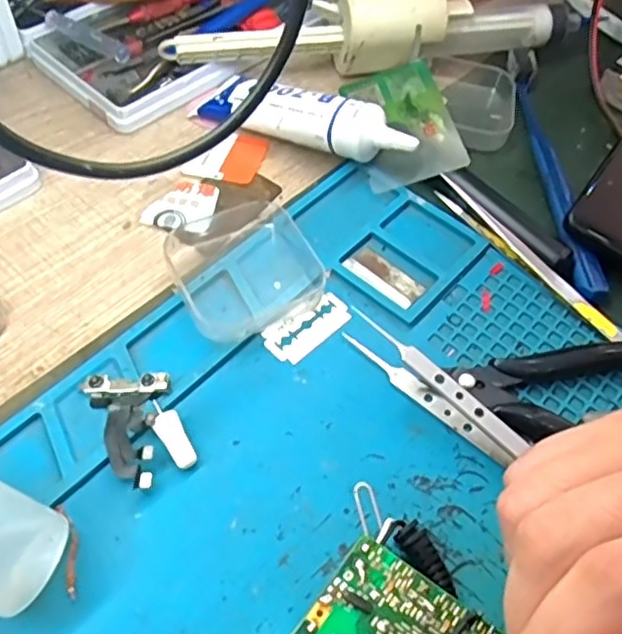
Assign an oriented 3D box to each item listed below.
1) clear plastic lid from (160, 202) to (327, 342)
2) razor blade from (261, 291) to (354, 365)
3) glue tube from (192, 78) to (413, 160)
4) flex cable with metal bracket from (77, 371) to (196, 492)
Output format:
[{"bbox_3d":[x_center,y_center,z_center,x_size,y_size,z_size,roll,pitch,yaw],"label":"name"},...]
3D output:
[{"bbox_3d":[-0.032,-0.026,0.315,0.066,0.008,0.078,-23,61,-20],"label":"clear plastic lid"},{"bbox_3d":[-0.001,0.004,0.301,0.042,0.004,0.021,-35,65,-25],"label":"razor blade"},{"bbox_3d":[-0.005,-0.113,0.363,0.133,0.023,0.039,20,55,26],"label":"glue tube"},{"bbox_3d":[-0.068,0.042,0.265,0.031,0.009,0.053,-22,61,-19],"label":"flex cable with metal bracket"}]

